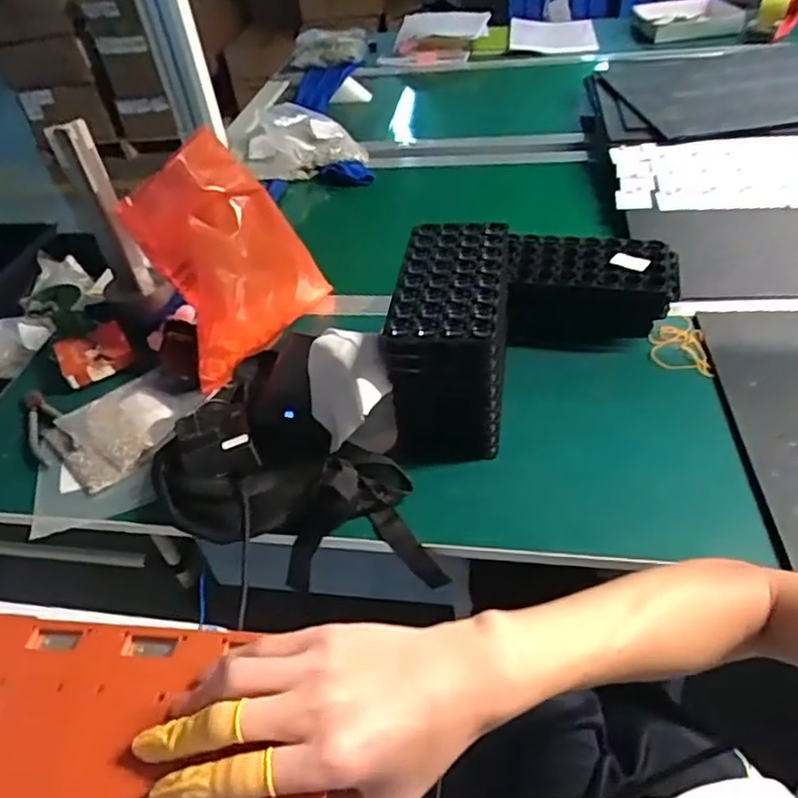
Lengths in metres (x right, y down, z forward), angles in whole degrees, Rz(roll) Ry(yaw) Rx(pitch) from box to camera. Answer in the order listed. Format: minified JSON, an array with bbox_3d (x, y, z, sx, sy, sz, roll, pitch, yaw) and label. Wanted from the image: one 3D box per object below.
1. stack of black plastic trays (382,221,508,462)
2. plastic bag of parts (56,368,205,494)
[{"bbox_3d":[0.056,-0.053,0.658,0.109,0.160,0.205,1,44,9],"label":"stack of black plastic trays"},{"bbox_3d":[-0.312,0.028,0.731,0.124,0.015,0.170,24,52,29],"label":"plastic bag of parts"}]

